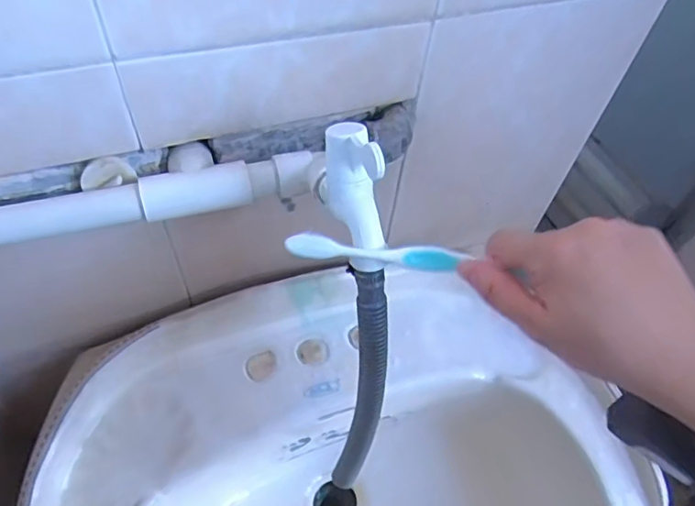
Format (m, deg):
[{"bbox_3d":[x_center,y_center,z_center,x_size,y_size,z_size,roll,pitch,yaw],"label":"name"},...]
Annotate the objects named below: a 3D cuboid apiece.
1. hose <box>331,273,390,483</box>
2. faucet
[{"bbox_3d":[0.012,0.095,0.397,0.031,0.211,0.021,1,36,-6],"label":"hose"},{"bbox_3d":[0.004,-0.032,0.322,0.034,0.026,0.086,-13,101,-14],"label":"faucet"}]

